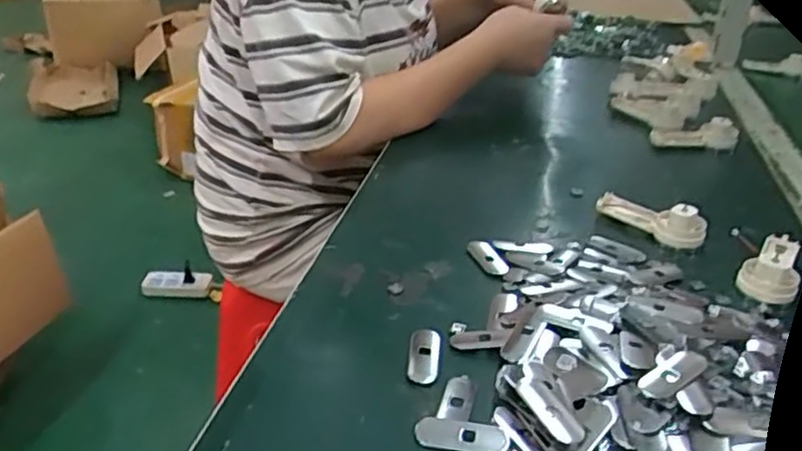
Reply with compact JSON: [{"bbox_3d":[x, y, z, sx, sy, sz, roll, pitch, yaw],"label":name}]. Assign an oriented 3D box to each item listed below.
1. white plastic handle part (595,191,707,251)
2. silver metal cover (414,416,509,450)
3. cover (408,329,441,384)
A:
[{"bbox_3d":[0.214,-0.009,0.596,0.033,0.032,0.091,-25,37,-38],"label":"white plastic handle part"},{"bbox_3d":[0.033,0.118,0.387,0.051,0.005,0.018,7,29,13],"label":"silver metal cover"},{"bbox_3d":[0.015,0.083,0.449,0.020,0.004,0.048,1,28,3],"label":"cover"}]

